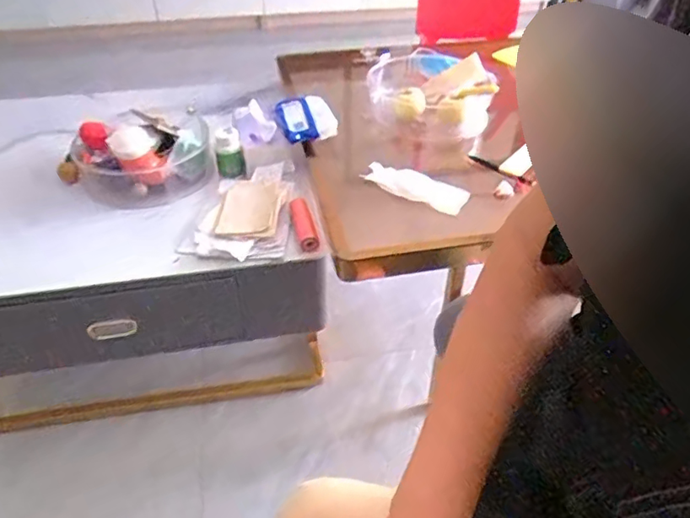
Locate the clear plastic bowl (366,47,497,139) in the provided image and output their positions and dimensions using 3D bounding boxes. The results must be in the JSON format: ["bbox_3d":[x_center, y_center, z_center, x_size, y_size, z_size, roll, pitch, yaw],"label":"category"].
[{"bbox_3d":[0.170,-0.330,1.082,0.237,0.112,0.233,0,41,0],"label":"clear plastic bowl"}]

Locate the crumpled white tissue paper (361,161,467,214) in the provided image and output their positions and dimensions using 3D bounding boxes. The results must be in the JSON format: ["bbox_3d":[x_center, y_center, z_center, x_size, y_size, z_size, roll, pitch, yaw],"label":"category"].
[{"bbox_3d":[0.111,-0.119,0.871,0.173,0.031,0.043,27,47,28],"label":"crumpled white tissue paper"}]

